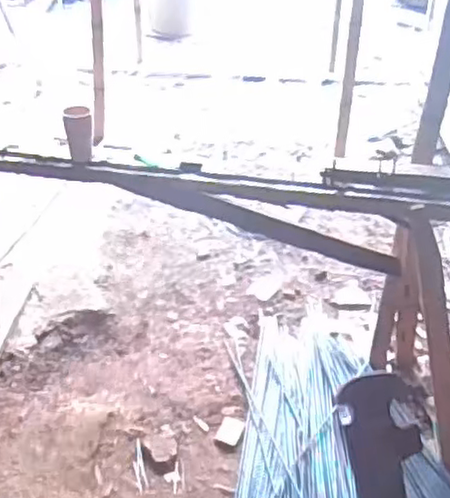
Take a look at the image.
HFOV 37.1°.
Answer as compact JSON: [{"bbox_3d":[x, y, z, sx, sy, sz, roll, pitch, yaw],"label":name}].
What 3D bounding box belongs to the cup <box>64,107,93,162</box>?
[{"bbox_3d":[-0.383,-0.301,1.770,0.067,0.137,0.057,-5,32,-12],"label":"cup"}]

